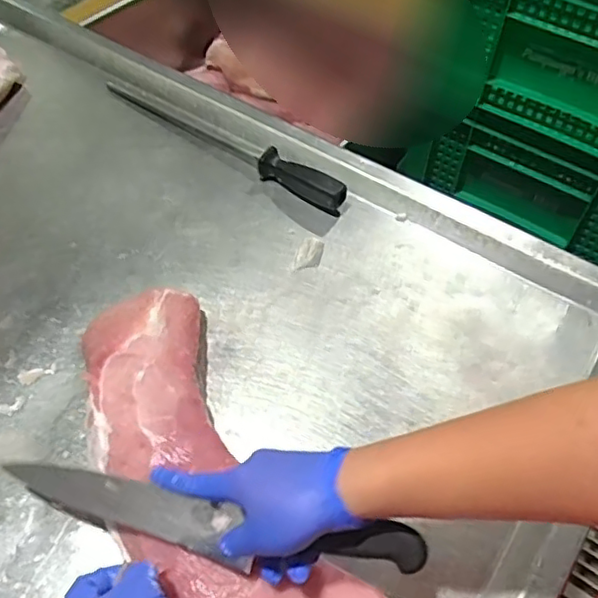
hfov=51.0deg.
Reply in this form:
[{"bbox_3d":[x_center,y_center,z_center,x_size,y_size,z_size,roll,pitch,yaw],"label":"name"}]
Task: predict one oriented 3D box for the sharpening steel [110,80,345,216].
[{"bbox_3d":[-0.111,-0.215,0.836,0.406,0.040,0.028,30,59,20],"label":"sharpening steel"}]

